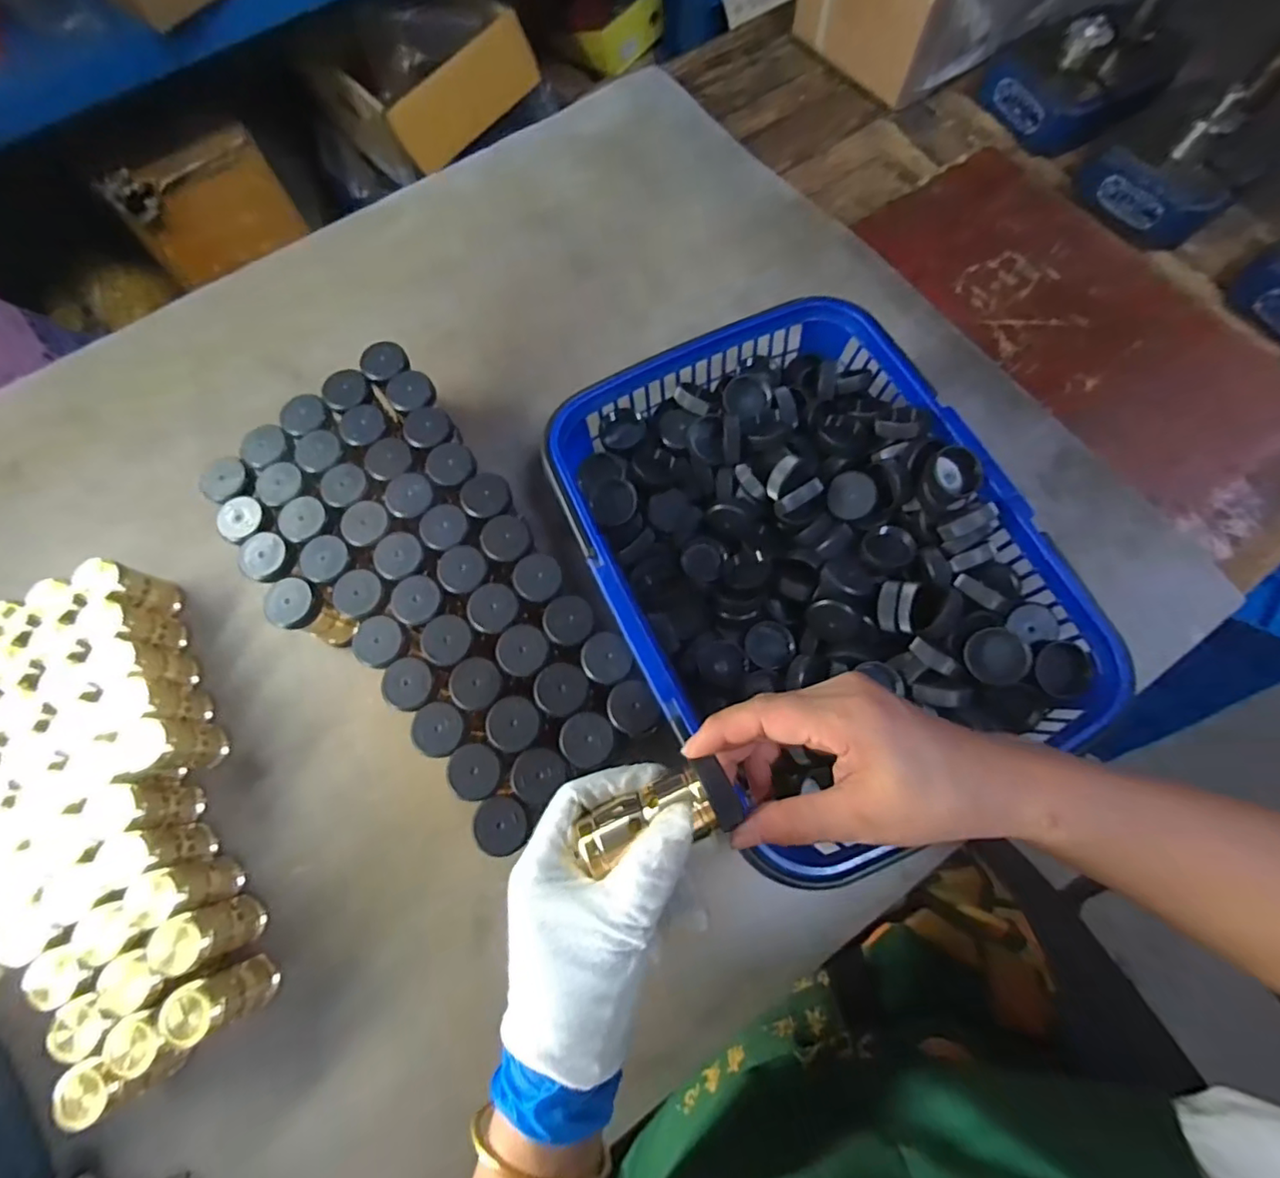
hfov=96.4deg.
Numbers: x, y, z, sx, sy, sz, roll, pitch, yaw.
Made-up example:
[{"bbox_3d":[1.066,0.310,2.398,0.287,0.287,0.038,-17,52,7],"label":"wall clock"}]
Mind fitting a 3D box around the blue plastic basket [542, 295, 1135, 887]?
[{"bbox_3d":[0.112,-0.021,0.410,0.268,0.100,0.356,-26,76,-6],"label":"blue plastic basket"}]

